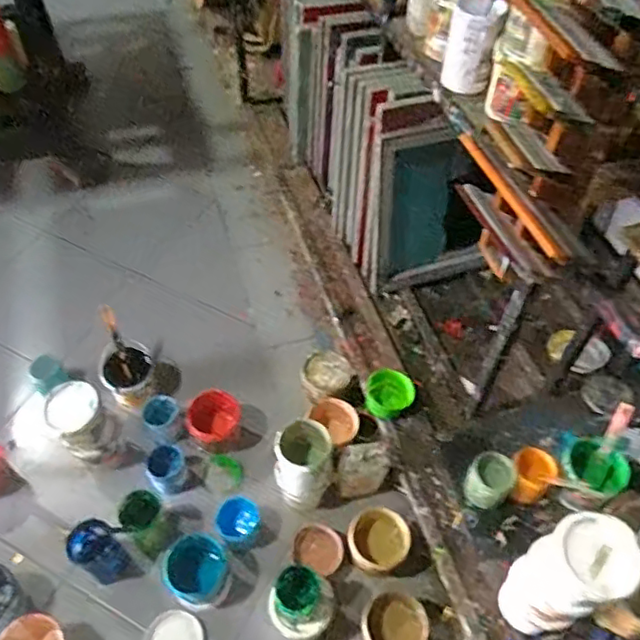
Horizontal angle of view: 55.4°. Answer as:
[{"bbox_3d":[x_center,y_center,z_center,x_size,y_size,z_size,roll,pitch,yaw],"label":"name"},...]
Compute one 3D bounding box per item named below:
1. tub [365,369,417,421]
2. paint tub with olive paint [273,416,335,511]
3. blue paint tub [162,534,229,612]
[{"bbox_3d":[0.170,0.186,1.525,0.124,0.073,0.114,19,55,13],"label":"tub"},{"bbox_3d":[-0.039,0.325,1.393,0.131,0.210,0.138,1,53,-1],"label":"paint tub with olive paint"},{"bbox_3d":[-0.263,0.551,1.338,0.133,0.086,0.136,1,53,-1],"label":"blue paint tub"}]

